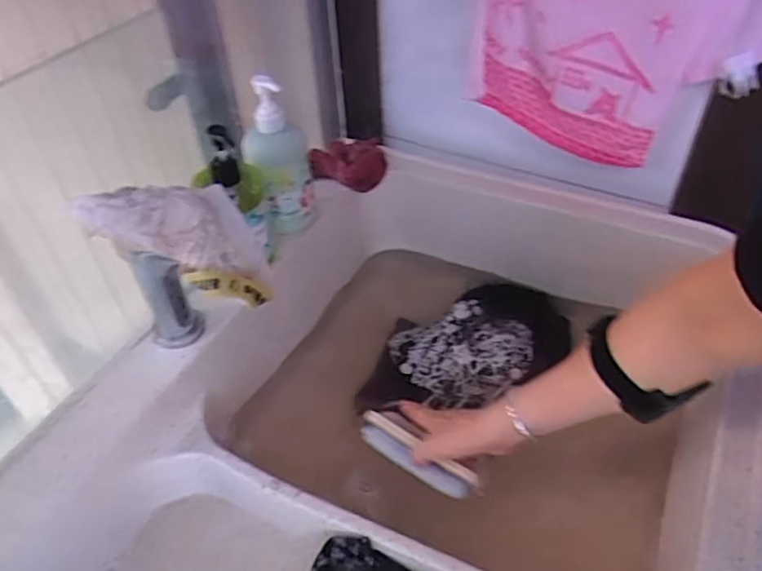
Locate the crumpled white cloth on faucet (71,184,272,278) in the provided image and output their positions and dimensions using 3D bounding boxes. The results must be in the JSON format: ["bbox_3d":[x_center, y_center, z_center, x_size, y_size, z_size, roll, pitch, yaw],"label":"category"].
[{"bbox_3d":[-0.177,-0.058,0.524,0.161,0.054,0.065,14,43,-12],"label":"crumpled white cloth on faucet"}]

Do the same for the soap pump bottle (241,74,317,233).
[{"bbox_3d":[-0.117,-0.142,0.690,0.067,0.182,0.043,-12,45,-9],"label":"soap pump bottle"}]

